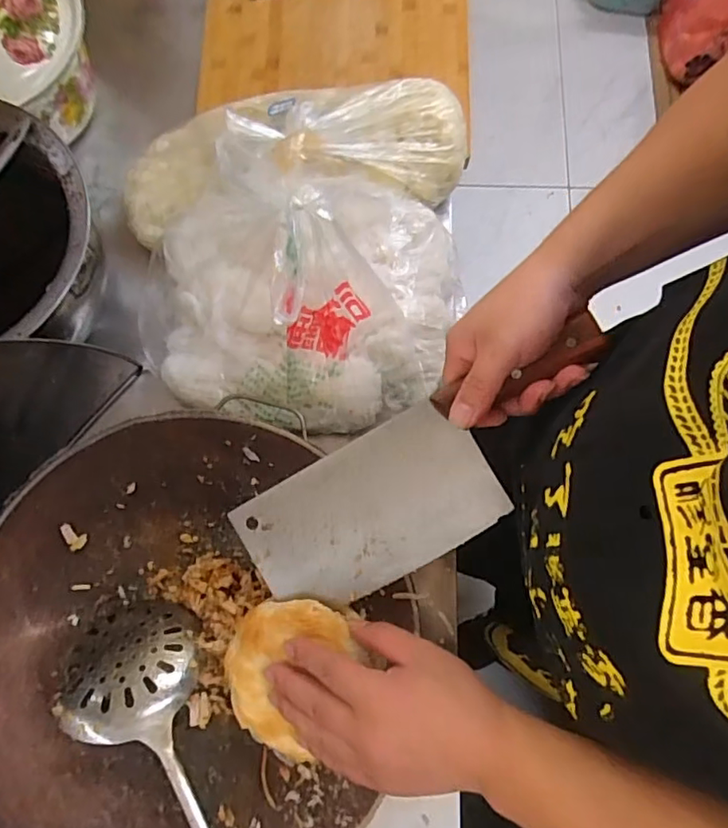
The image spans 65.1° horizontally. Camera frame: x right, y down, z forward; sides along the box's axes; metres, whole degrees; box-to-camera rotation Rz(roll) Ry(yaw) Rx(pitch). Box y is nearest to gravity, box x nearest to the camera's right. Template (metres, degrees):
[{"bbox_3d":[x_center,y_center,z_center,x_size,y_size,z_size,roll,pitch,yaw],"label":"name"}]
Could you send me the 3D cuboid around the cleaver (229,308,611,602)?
[{"bbox_3d":[0.046,0.046,0.412,0.294,0.027,0.102,-33,77,12],"label":"cleaver"}]

